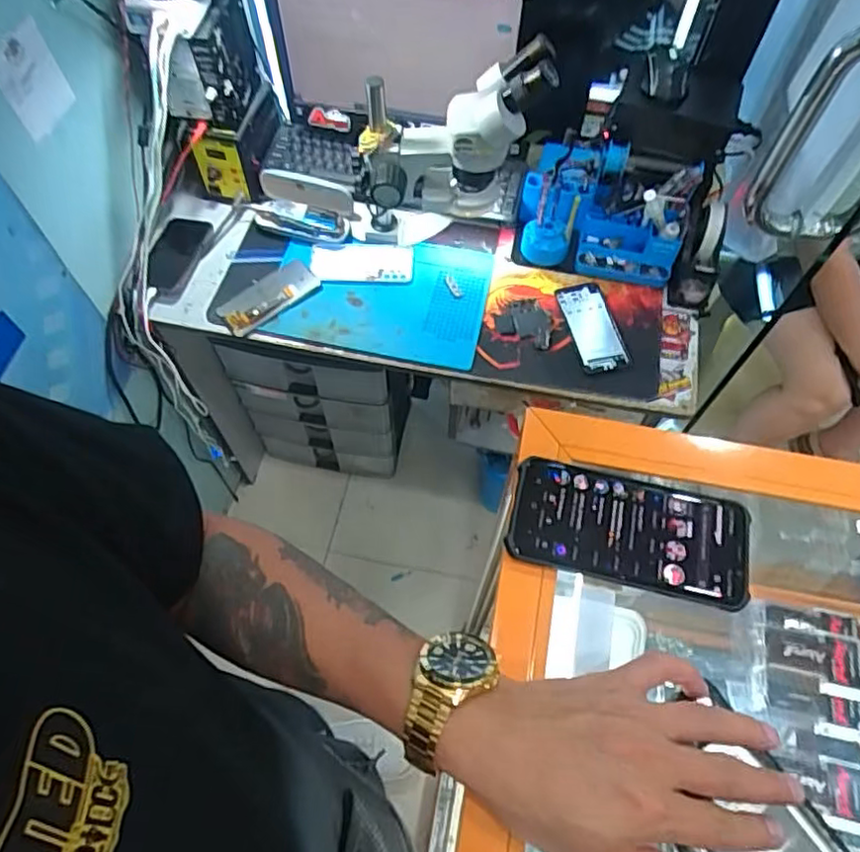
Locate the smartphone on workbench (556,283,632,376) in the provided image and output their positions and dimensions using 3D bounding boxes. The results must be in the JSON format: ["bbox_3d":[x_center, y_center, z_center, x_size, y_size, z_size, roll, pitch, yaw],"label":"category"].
[{"bbox_3d":[0.254,-0.153,0.971,0.082,0.011,0.159,-11,63,-6],"label":"smartphone on workbench"}]

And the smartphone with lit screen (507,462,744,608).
[{"bbox_3d":[0.128,0.067,0.406,0.150,0.010,0.071,13,63,7],"label":"smartphone with lit screen"}]

